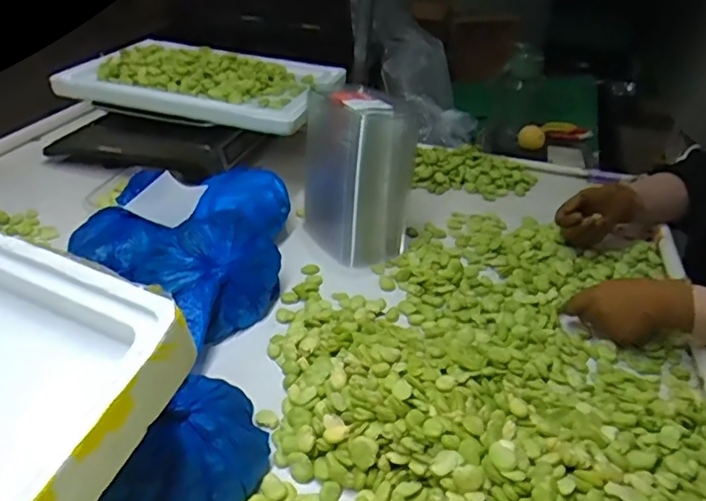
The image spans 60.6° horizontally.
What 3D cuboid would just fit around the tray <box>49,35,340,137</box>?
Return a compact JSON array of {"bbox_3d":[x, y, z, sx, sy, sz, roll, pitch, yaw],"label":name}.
[{"bbox_3d":[-0.249,-0.310,1.092,0.470,0.060,0.332,12,32,12],"label":"tray"}]

